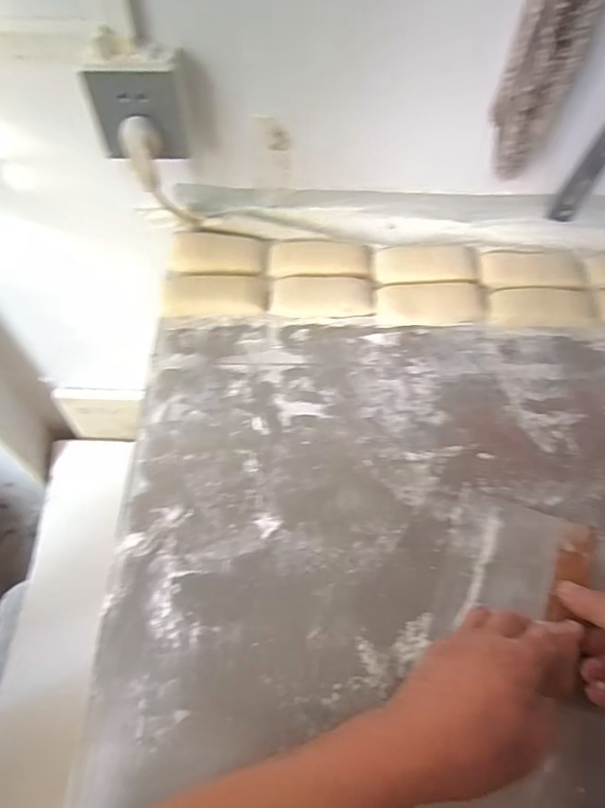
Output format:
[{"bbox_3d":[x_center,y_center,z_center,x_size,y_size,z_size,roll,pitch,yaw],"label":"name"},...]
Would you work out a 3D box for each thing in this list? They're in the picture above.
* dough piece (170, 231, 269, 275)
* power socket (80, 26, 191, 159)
[{"bbox_3d":[-0.097,-0.177,0.631,0.109,0.020,0.069,4,60,2],"label":"dough piece"},{"bbox_3d":[-0.157,-0.292,0.516,0.090,0.099,0.043,-3,60,-3],"label":"power socket"}]

